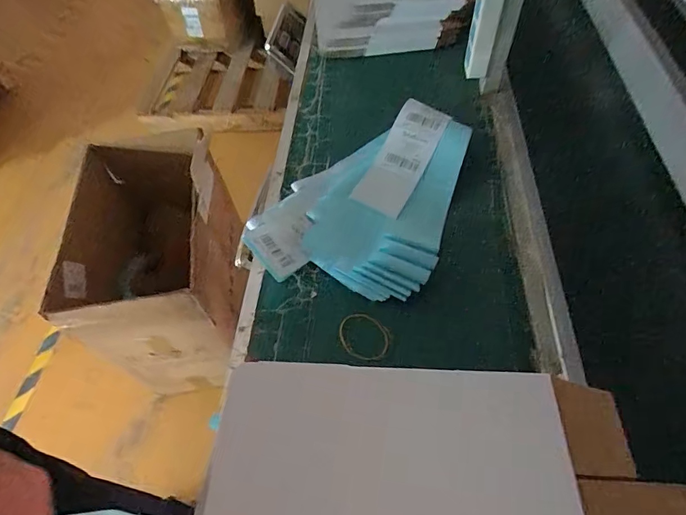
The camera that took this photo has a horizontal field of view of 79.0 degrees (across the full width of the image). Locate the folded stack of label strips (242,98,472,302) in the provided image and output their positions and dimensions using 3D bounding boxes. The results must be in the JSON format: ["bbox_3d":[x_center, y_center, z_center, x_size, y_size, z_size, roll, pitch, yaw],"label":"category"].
[{"bbox_3d":[0.046,-0.102,0.638,0.246,0.043,0.363,22,60,17],"label":"folded stack of label strips"}]

